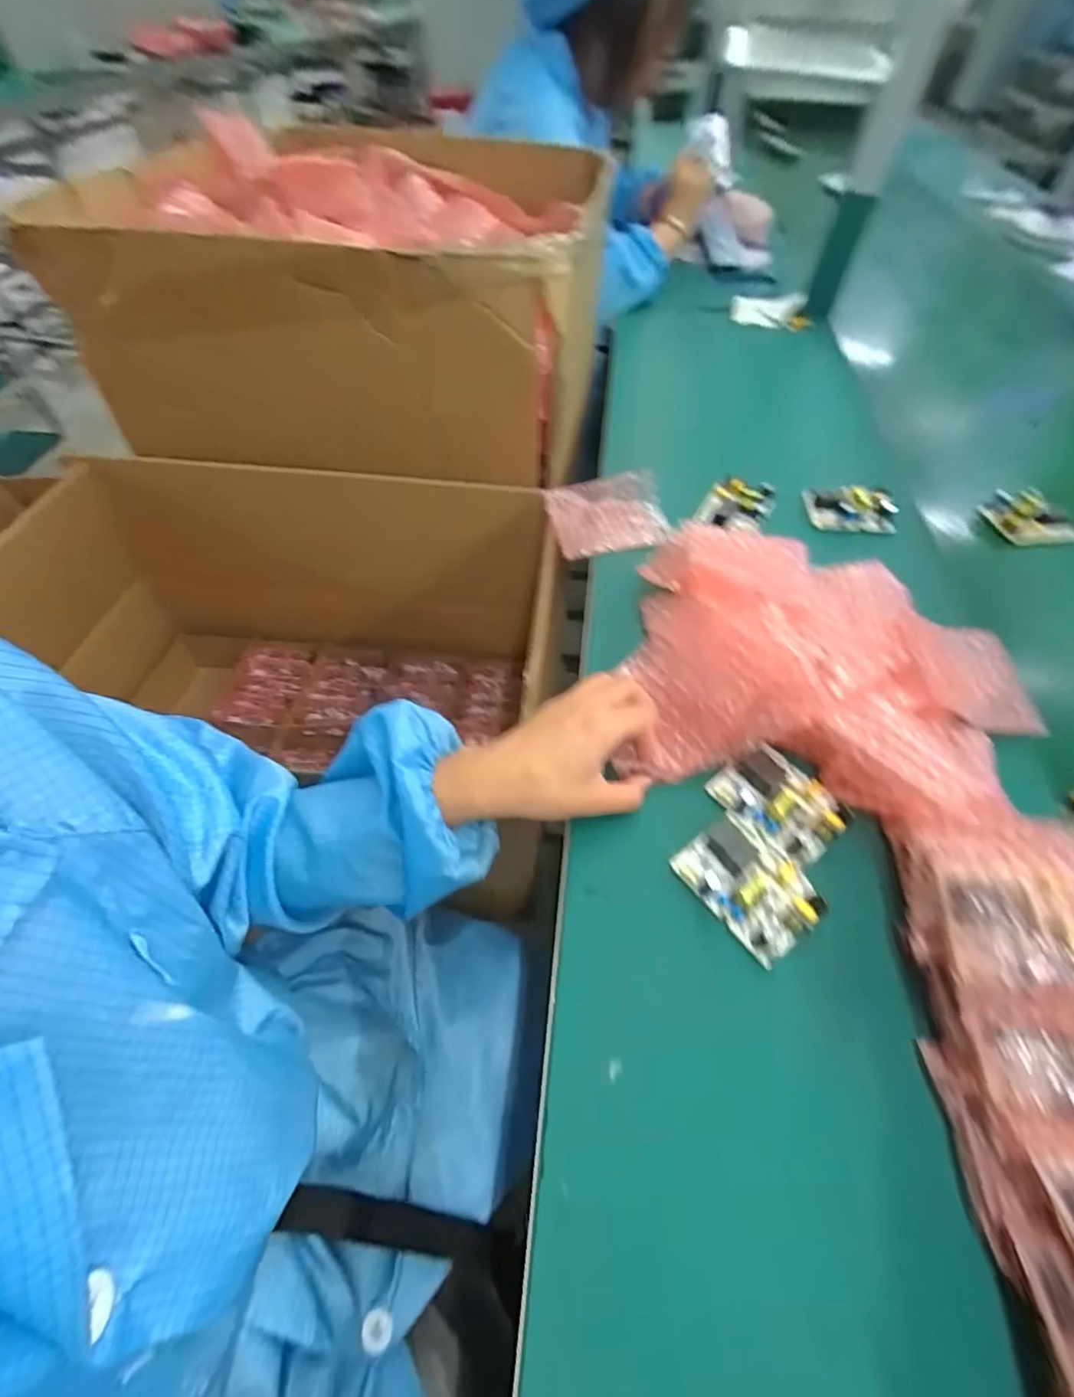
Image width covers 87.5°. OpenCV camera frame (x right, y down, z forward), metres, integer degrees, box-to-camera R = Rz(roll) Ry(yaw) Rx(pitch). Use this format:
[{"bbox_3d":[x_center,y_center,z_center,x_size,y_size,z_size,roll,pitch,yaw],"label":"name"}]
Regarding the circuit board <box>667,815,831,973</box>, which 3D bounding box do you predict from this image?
[{"bbox_3d":[0.136,0.116,0.357,0.054,0.023,0.082,-31,60,-23],"label":"circuit board"}]

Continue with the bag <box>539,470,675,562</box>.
[{"bbox_3d":[0.077,-0.199,0.603,0.122,0.031,0.097,-6,54,-6],"label":"bag"}]

